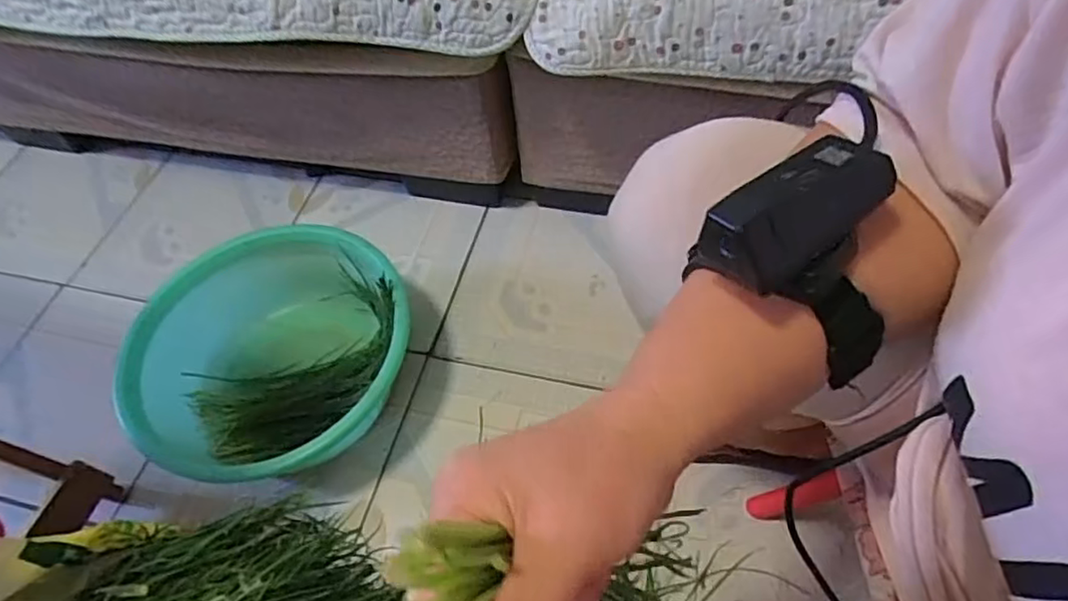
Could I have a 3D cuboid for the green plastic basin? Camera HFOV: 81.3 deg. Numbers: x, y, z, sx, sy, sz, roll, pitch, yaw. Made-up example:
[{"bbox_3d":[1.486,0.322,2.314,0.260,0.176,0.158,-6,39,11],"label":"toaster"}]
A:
[{"bbox_3d":[-0.303,0.070,0.752,0.309,0.115,0.305,-2,56,3],"label":"green plastic basin"}]

